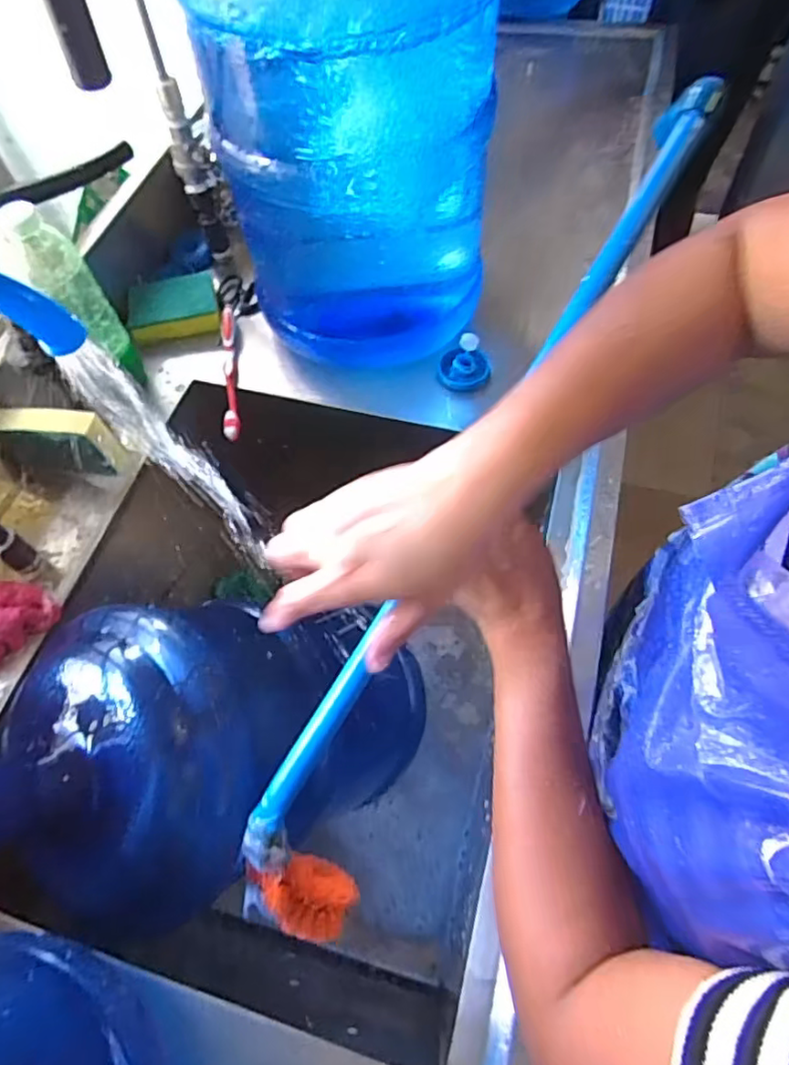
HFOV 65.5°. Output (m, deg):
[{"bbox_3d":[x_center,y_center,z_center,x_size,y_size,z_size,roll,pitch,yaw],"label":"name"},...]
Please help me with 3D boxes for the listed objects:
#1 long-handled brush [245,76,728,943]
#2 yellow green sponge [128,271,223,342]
[{"bbox_3d":[0.075,-0.012,0.453,0.085,0.083,0.674,29,90,19],"label":"long-handled brush"},{"bbox_3d":[-0.269,-0.277,0.751,0.105,0.033,0.083,-15,61,-4],"label":"yellow green sponge"}]

